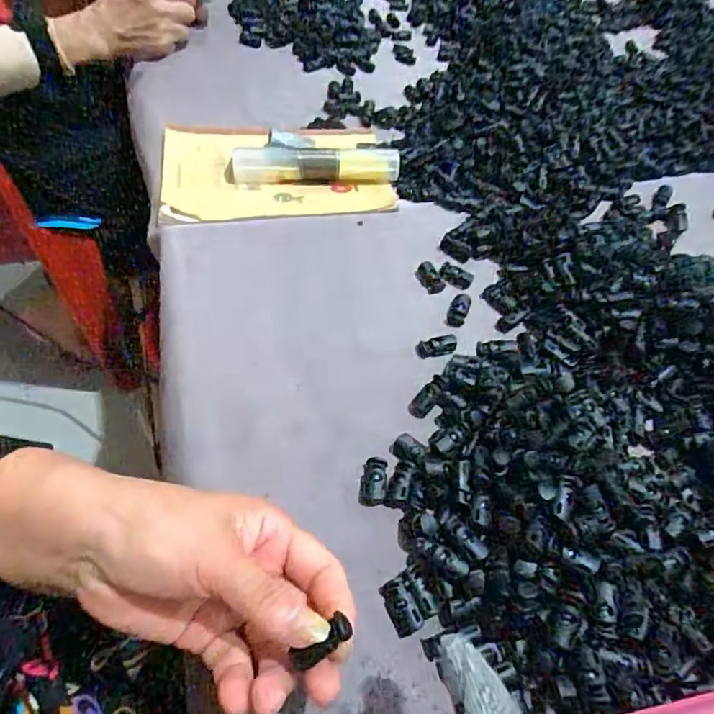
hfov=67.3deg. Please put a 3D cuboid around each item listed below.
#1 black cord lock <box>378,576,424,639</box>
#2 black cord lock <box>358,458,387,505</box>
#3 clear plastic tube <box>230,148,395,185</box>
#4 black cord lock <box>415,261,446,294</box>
[{"bbox_3d":[0.024,0.135,0.289,0.015,0.013,0.027,-16,58,-17],"label":"black cord lock"},{"bbox_3d":[0.010,0.075,0.327,0.015,0.007,0.028,11,54,1],"label":"black cord lock"},{"bbox_3d":[-0.038,-0.180,0.499,0.152,0.027,0.024,-2,55,-8],"label":"clear plastic tube"},{"bbox_3d":[0.060,-0.065,0.430,0.018,0.008,0.027,-16,58,-17],"label":"black cord lock"}]

